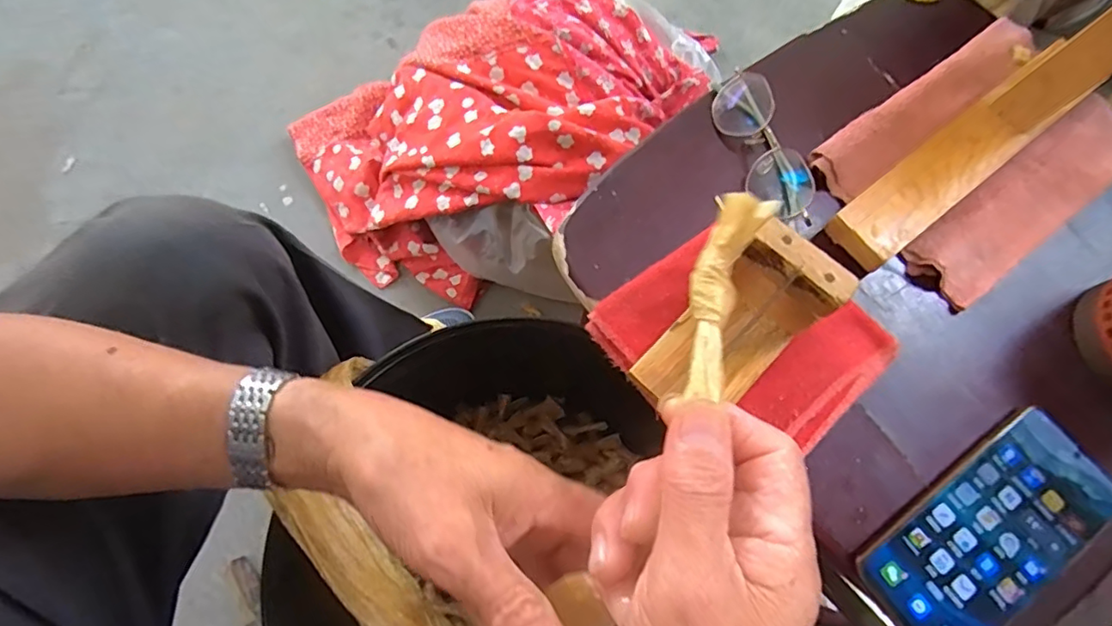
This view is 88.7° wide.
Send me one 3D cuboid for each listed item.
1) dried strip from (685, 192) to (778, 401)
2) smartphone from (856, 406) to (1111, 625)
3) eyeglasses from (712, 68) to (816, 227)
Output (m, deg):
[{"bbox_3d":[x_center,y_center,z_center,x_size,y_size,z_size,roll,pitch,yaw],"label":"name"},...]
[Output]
[{"bbox_3d":[0.066,-0.007,0.225,0.023,0.014,0.081,14,82,4],"label":"dried strip"},{"bbox_3d":[0.260,0.131,0.338,0.162,0.007,0.075,-34,75,-12],"label":"smartphone"},{"bbox_3d":[0.153,-0.122,0.420,0.031,0.033,0.123,-20,72,-7],"label":"eyeglasses"}]

